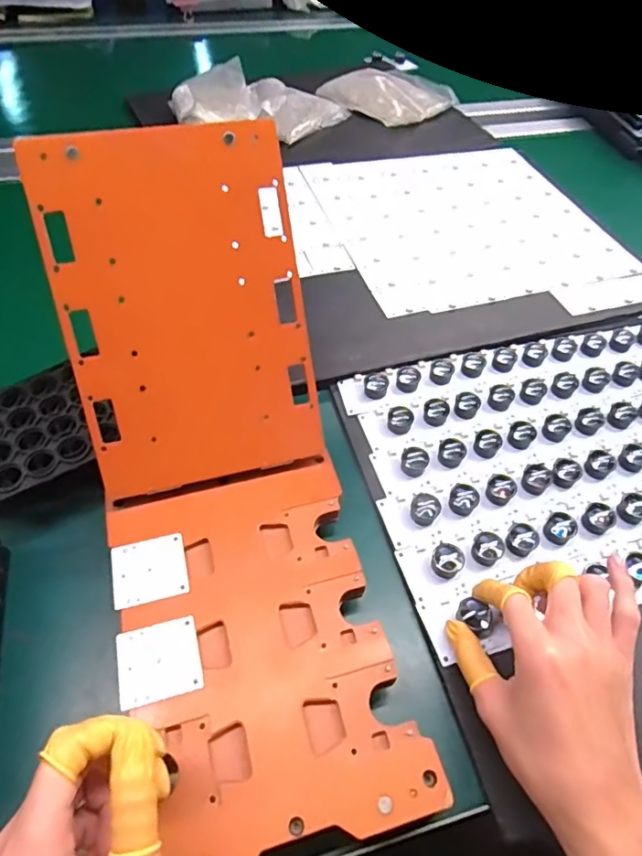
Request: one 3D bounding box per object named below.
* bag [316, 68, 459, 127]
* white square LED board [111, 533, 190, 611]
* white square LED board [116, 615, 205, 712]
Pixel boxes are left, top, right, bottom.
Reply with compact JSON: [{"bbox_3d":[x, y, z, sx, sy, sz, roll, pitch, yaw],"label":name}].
[{"bbox_3d":[0.113,-0.546,0.892,0.177,0.031,0.171,-35,63,-25],"label":"bag"},{"bbox_3d":[-0.115,0.095,0.365,0.047,0.004,0.044,-12,55,-12],"label":"white square LED board"},{"bbox_3d":[-0.098,0.141,0.331,0.047,0.004,0.045,-12,54,-12],"label":"white square LED board"}]

